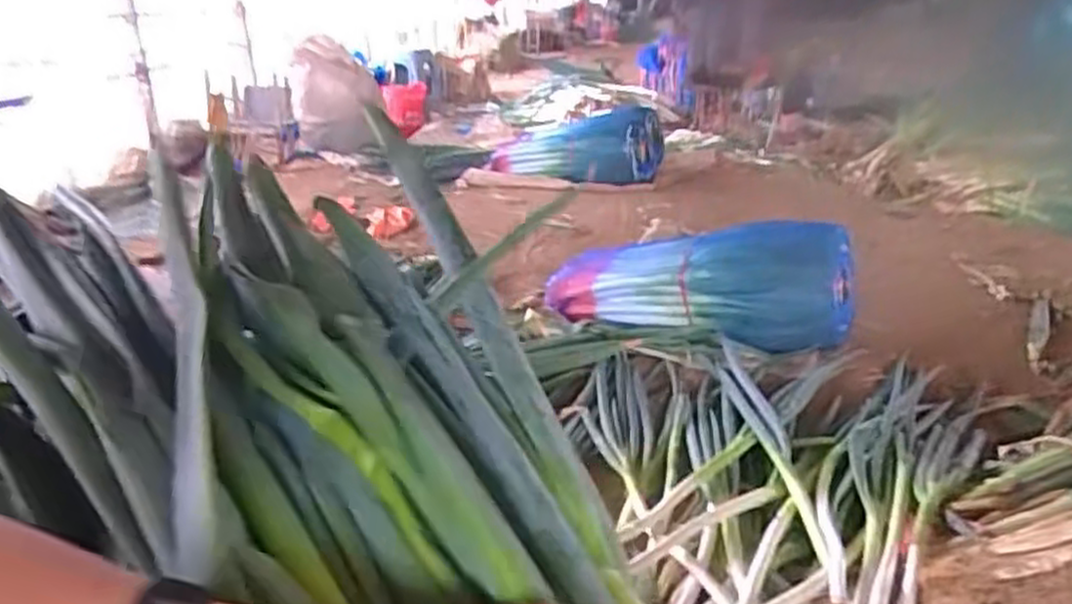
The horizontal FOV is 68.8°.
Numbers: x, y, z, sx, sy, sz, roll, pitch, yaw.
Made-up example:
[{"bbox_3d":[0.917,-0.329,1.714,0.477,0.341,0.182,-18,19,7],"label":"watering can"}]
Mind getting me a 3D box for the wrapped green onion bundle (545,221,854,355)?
[{"bbox_3d":[0.358,-0.067,1.808,0.699,0.210,0.205,7,23,26],"label":"wrapped green onion bundle"}]

